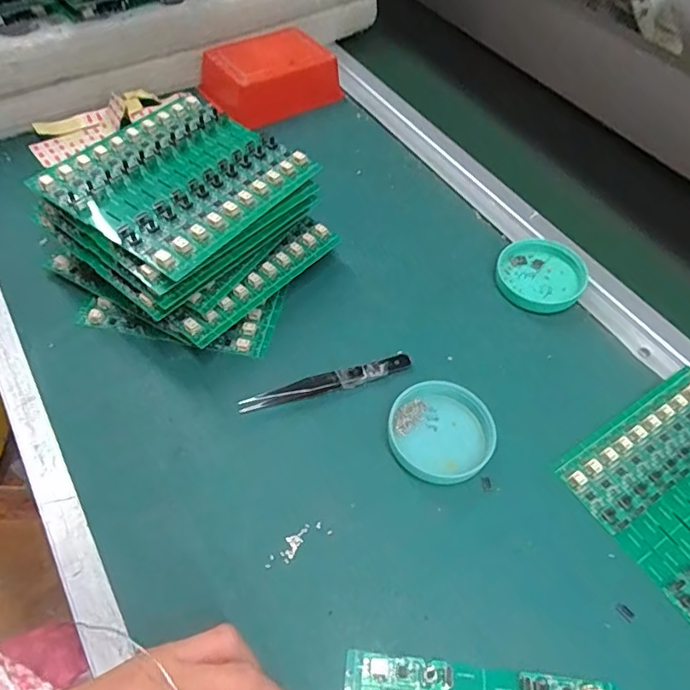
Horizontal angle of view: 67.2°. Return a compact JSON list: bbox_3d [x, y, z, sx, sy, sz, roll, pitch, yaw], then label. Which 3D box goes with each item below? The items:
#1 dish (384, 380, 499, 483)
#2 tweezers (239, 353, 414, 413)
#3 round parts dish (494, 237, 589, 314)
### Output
[{"bbox_3d":[0.061,0.053,0.326,0.067,0.013,0.063,2,54,-3],"label":"dish"},{"bbox_3d":[-0.010,0.025,0.340,0.116,0.013,0.012,-17,57,-16],"label":"tweezers"},{"bbox_3d":[0.156,-0.056,0.412,0.067,0.011,0.067,-2,65,4],"label":"round parts dish"}]

